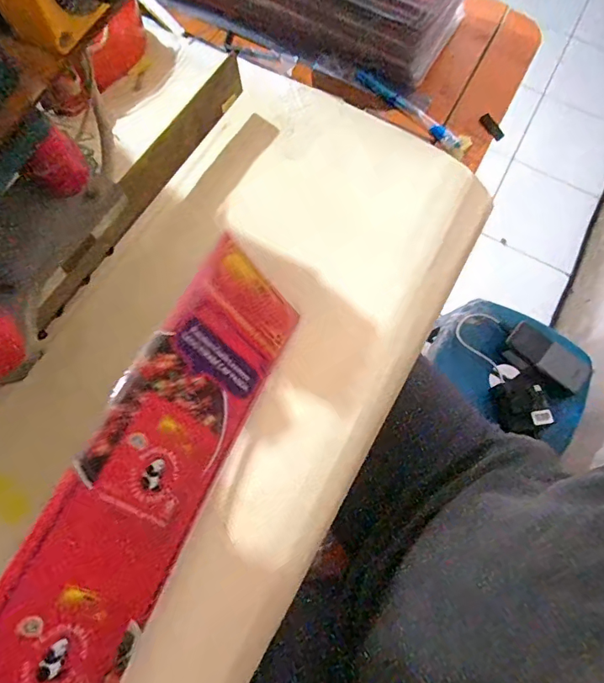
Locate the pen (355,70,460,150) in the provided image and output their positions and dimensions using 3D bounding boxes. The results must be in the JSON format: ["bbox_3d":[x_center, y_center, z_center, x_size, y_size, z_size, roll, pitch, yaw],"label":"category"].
[{"bbox_3d":[0.106,-0.237,0.472,0.131,0.011,0.014,42,75,11],"label":"pen"}]

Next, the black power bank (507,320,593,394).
[{"bbox_3d":[0.387,0.023,0.732,0.131,0.011,0.052,36,73,9],"label":"black power bank"}]

